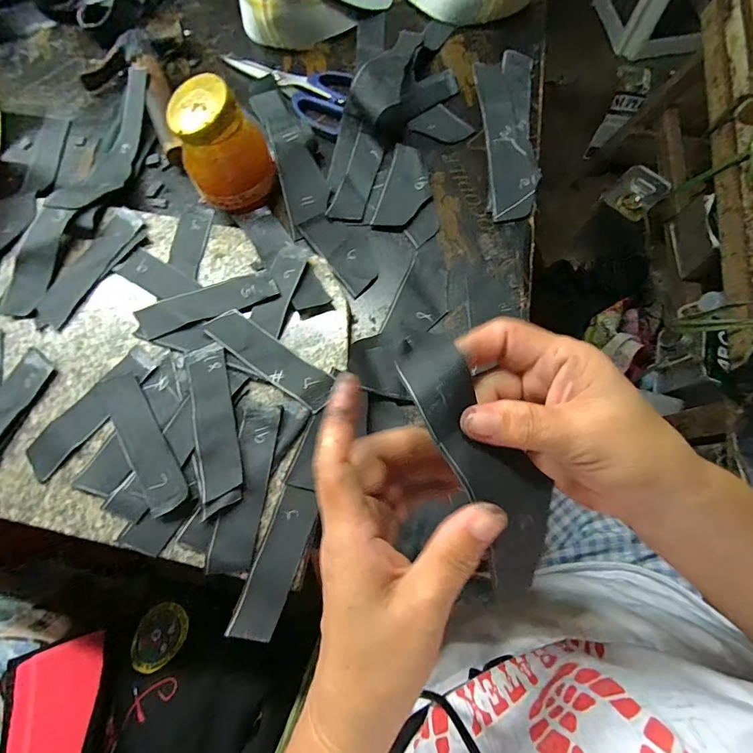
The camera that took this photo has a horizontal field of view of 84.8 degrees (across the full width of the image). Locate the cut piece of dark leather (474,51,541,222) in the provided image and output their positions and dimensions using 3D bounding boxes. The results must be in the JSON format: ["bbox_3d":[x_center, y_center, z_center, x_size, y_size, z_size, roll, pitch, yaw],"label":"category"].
[{"bbox_3d":[0.132,-0.246,0.416,0.054,0.011,0.206,2,71,2],"label":"cut piece of dark leather"}]

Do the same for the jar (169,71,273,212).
[{"bbox_3d":[-0.131,-0.191,0.355,0.061,0.095,0.061,0,71,1],"label":"jar"}]

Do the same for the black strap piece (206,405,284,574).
[{"bbox_3d":[-0.092,0.078,0.295,0.029,0.005,0.115,8,71,4],"label":"black strap piece"}]

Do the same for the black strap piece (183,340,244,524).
[{"bbox_3d":[-0.120,0.035,0.306,0.030,0.004,0.123,-13,73,-7],"label":"black strap piece"}]

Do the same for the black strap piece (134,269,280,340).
[{"bbox_3d":[-0.141,-0.061,0.342,0.116,0.006,0.032,-19,67,-3],"label":"black strap piece"}]

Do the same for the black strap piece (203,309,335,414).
[{"bbox_3d":[-0.084,-0.016,0.325,0.112,0.006,0.030,34,69,12],"label":"black strap piece"}]

